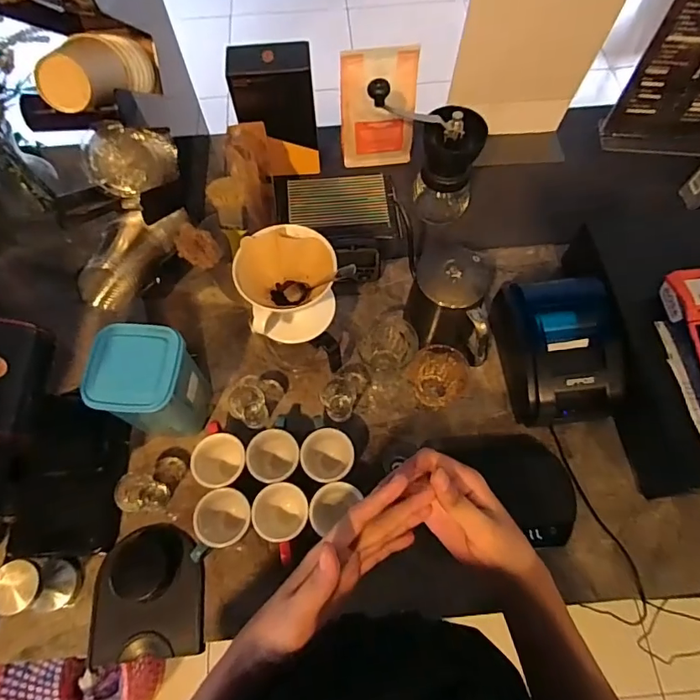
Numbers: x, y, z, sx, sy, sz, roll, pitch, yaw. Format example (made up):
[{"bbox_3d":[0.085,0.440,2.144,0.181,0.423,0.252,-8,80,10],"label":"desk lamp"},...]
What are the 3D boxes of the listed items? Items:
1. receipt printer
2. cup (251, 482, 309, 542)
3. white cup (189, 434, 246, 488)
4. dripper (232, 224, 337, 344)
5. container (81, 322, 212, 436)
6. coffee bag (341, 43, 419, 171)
[{"bbox_3d":[0.276,0.000,0.633,0.133,0.096,0.177,-8,66,-3],"label":"receipt printer"},{"bbox_3d":[-0.081,0.196,0.578,0.063,0.062,0.059,0,66,0],"label":"cup"},{"bbox_3d":[-0.161,0.145,0.607,0.065,0.055,0.066,31,70,14],"label":"white cup"},{"bbox_3d":[-0.076,-0.076,0.583,0.121,0.101,0.101,-31,69,-13],"label":"dripper"},{"bbox_3d":[-0.234,0.048,0.592,0.111,0.153,0.102,1,66,1],"label":"container"},{"bbox_3d":[0.046,-0.382,0.769,0.117,0.182,0.040,-6,66,-2],"label":"coffee bag"}]

